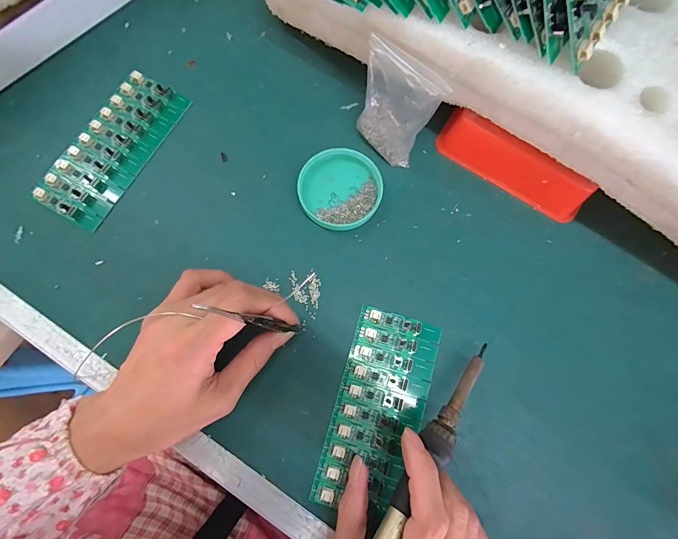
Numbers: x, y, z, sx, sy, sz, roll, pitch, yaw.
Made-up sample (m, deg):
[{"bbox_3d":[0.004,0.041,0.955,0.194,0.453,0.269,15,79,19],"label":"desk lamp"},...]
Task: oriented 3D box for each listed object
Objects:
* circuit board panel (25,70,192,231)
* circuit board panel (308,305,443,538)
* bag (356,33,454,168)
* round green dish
[{"bbox_3d":[-0.186,-0.102,0.304,0.058,0.007,0.137,29,78,5],"label":"circuit board panel"},{"bbox_3d":[0.029,0.100,0.264,0.062,0.006,0.137,17,76,3],"label":"circuit board panel"},{"bbox_3d":[0.040,-0.122,0.280,0.063,0.078,0.030,41,79,7],"label":"bag"},{"bbox_3d":[0.001,-0.066,0.300,0.065,0.011,0.067,0,77,-2],"label":"round green dish"}]

